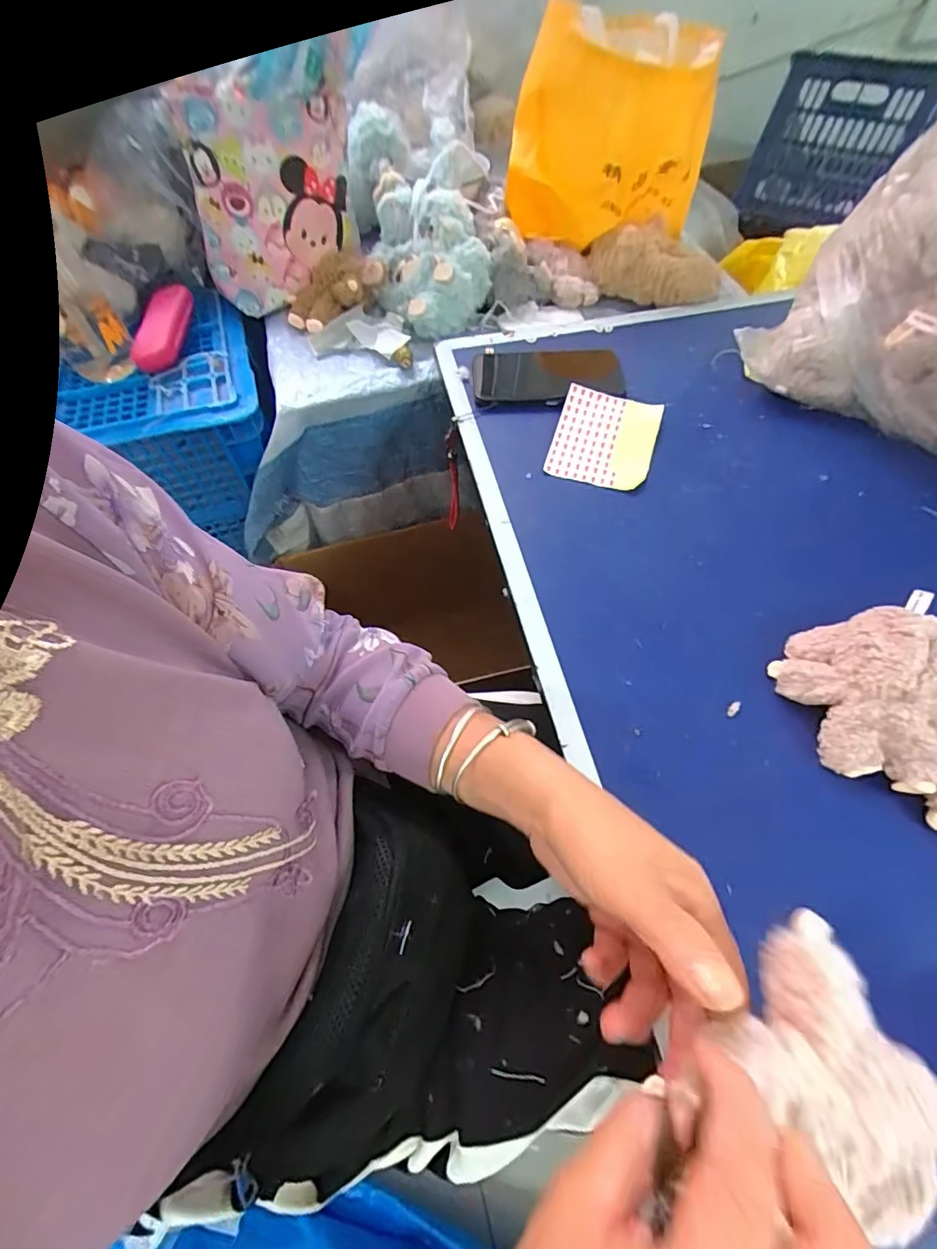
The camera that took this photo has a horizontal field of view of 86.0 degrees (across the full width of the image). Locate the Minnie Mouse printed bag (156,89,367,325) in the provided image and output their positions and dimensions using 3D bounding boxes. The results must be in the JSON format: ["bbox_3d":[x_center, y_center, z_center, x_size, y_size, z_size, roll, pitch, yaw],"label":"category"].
[{"bbox_3d":[-0.231,-0.491,0.584,0.191,0.186,0.081,-12,62,-5],"label":"Minnie Mouse printed bag"}]

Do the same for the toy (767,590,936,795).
[{"bbox_3d":[0.284,0.050,0.354,0.106,0.066,0.120,-7,61,-2],"label":"toy"}]

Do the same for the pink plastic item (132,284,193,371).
[{"bbox_3d":[-0.377,-0.373,0.624,0.042,0.032,0.139,1,61,2],"label":"pink plastic item"}]

